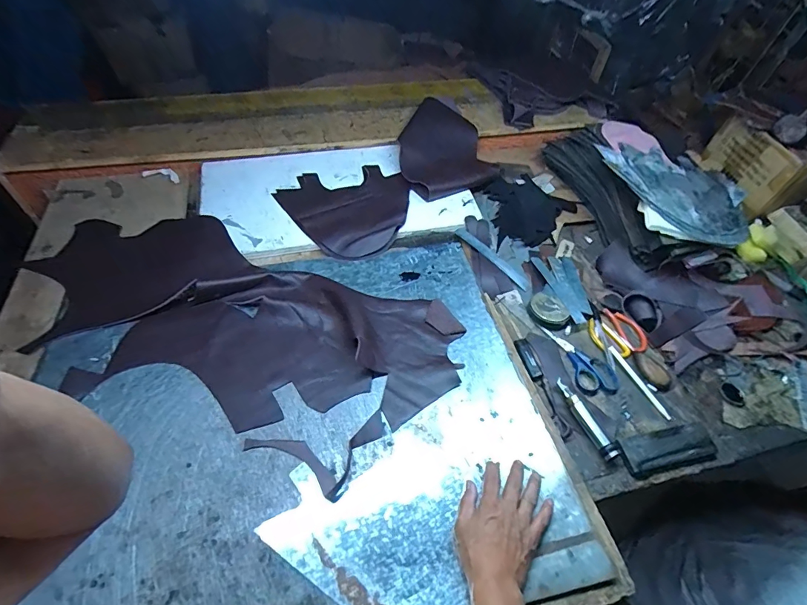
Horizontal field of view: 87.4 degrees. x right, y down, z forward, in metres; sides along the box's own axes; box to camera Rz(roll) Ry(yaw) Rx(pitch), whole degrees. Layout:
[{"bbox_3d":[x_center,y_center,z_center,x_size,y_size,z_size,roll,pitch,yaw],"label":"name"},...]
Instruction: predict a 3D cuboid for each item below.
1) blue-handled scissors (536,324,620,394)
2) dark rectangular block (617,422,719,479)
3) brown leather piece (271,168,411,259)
[{"bbox_3d":[0.313,0.095,0.751,0.069,0.014,0.154,-14,55,-13],"label":"blue-handled scissors"},{"bbox_3d":[0.404,0.223,0.645,0.156,0.015,0.059,-8,54,-10],"label":"dark rectangular block"},{"bbox_3d":[-0.109,-0.224,0.948,0.261,0.030,0.290,-33,61,-25],"label":"brown leather piece"}]

